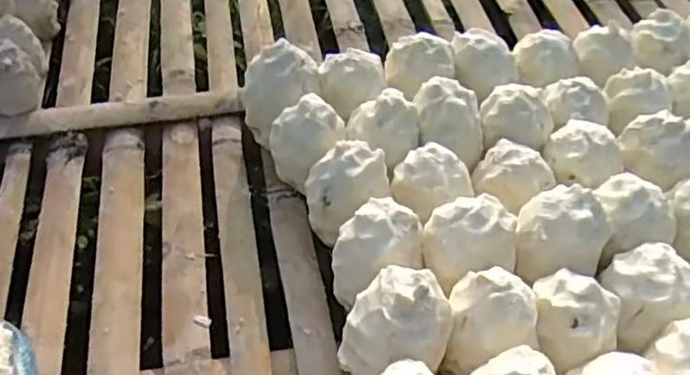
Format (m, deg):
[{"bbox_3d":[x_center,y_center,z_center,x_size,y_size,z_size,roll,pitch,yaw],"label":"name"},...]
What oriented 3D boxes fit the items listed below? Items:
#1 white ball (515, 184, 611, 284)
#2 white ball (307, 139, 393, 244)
[{"bbox_3d":[0.199,0.041,0.610,0.090,0.068,0.069,4,46,0],"label":"white ball"},{"bbox_3d":[-0.001,0.009,0.672,0.070,0.099,0.066,2,46,-2],"label":"white ball"}]

